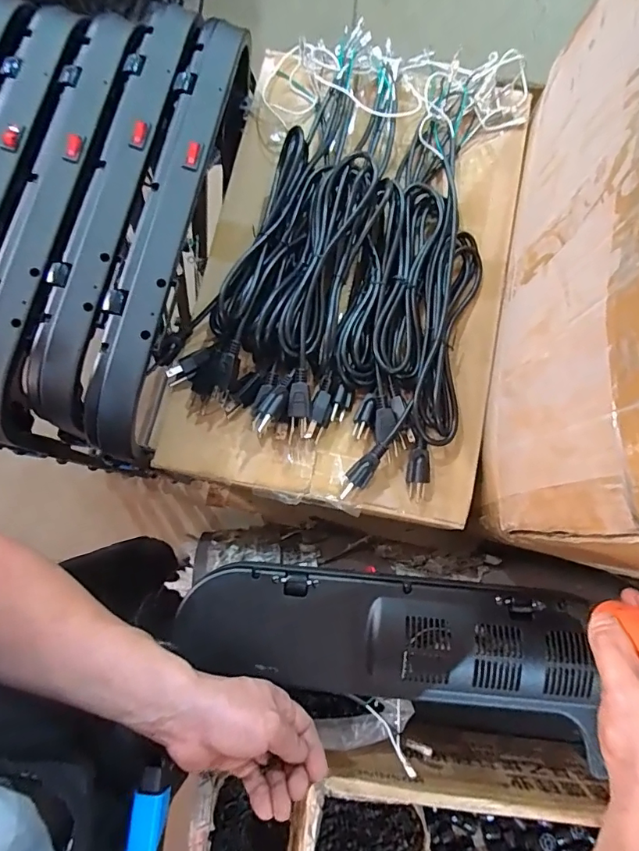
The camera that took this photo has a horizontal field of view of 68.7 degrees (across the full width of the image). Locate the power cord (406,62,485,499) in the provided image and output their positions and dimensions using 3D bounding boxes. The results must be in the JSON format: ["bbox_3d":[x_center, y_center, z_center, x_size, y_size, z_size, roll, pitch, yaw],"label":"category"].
[{"bbox_3d":[0.135,-0.073,0.502,0.045,0.032,0.299,12,79,3],"label":"power cord"}]

